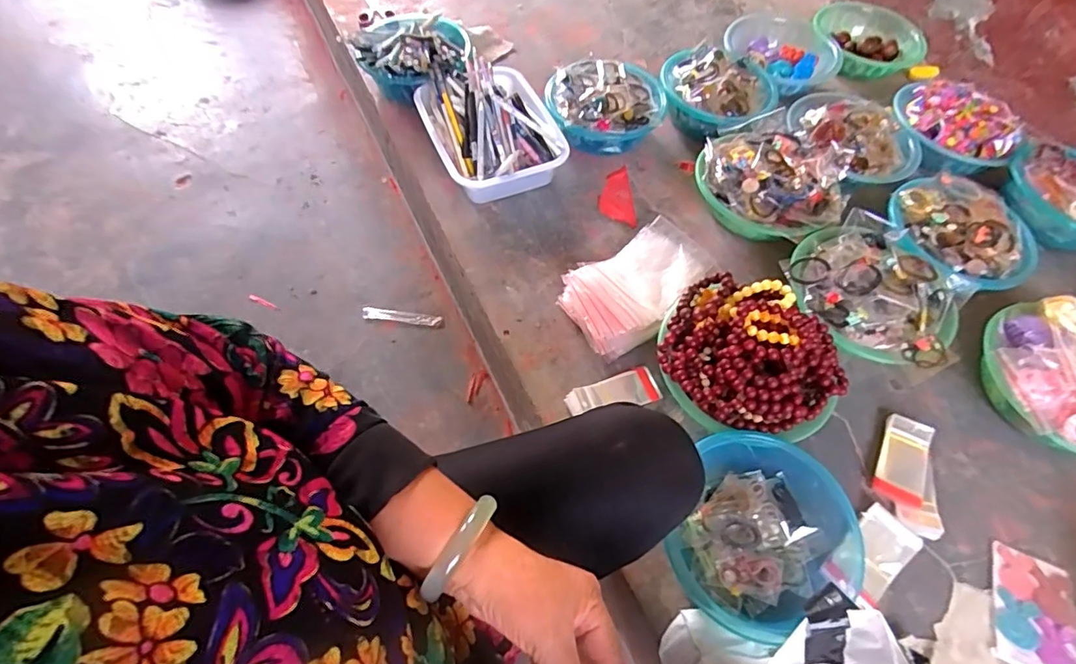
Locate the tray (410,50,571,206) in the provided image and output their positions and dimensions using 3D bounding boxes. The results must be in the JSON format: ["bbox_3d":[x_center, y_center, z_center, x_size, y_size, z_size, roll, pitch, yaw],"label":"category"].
[{"bbox_3d":[-0.088,-0.373,0.945,0.219,0.112,0.294,-17,62,-13],"label":"tray"}]

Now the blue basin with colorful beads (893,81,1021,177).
[{"bbox_3d":[0.789,-0.397,0.992,0.176,0.070,0.203,1,60,-4],"label":"blue basin with colorful beads"}]

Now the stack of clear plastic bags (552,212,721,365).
[{"bbox_3d":[0.155,-0.071,0.810,0.241,0.070,0.143,-33,67,-20],"label":"stack of clear plastic bags"}]

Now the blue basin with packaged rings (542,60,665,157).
[{"bbox_3d":[0.122,-0.429,0.993,0.215,0.104,0.202,4,60,-2],"label":"blue basin with packaged rings"}]

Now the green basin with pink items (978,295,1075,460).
[{"bbox_3d":[0.745,0.070,0.737,0.218,0.108,0.238,-12,62,-10],"label":"green basin with pink items"}]

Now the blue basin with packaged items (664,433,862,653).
[{"bbox_3d":[0.271,0.231,0.635,0.238,0.074,0.215,-22,64,-15],"label":"blue basin with packaged items"}]

